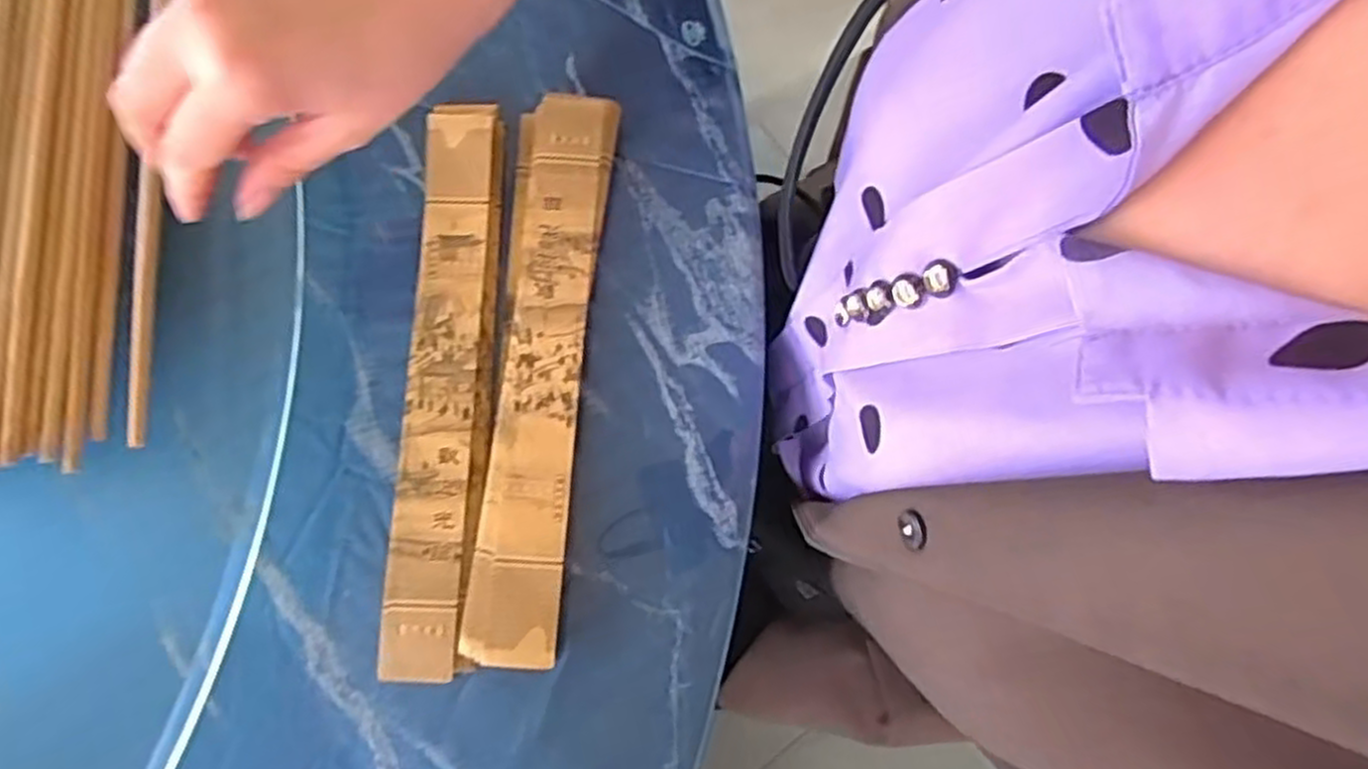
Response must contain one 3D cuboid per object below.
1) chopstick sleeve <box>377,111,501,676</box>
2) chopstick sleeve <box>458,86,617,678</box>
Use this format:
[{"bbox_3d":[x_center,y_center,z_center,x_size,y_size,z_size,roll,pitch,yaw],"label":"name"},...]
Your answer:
[{"bbox_3d":[-0.111,-0.004,0.369,0.036,0.021,0.264,2,78,0],"label":"chopstick sleeve"},{"bbox_3d":[-0.066,-0.009,0.363,0.045,0.020,0.260,4,78,0],"label":"chopstick sleeve"}]

